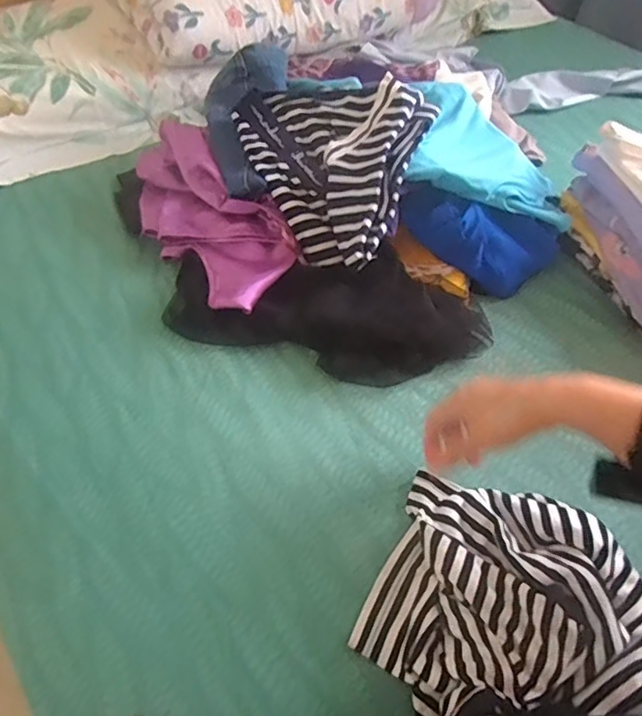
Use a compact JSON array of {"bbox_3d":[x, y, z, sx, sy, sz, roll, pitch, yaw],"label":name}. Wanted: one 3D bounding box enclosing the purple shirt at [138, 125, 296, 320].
[{"bbox_3d":[-0.144,-0.189,0.738,0.130,0.084,0.316,-27,54,-23],"label":"purple shirt"}]

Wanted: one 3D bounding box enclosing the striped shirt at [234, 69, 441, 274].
[{"bbox_3d":[-0.012,-0.244,0.724,0.251,0.127,0.224,18,50,15],"label":"striped shirt"}]

